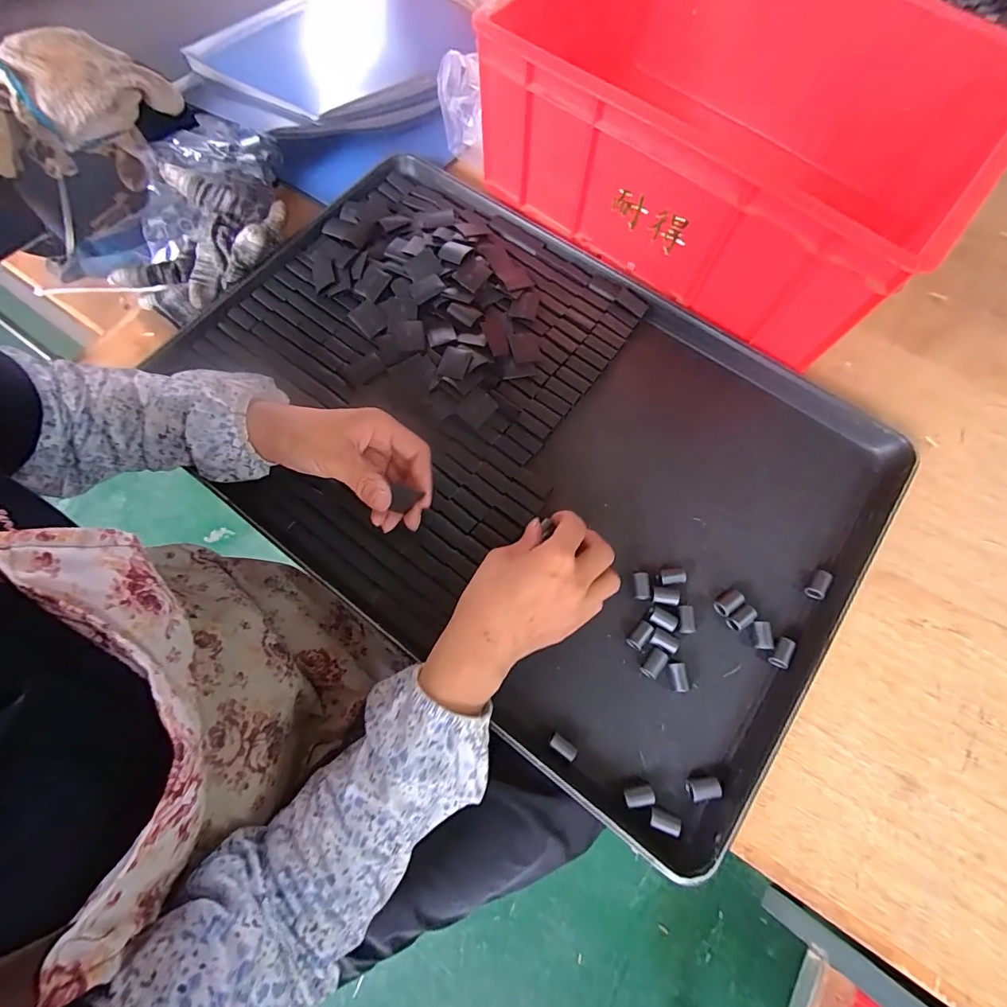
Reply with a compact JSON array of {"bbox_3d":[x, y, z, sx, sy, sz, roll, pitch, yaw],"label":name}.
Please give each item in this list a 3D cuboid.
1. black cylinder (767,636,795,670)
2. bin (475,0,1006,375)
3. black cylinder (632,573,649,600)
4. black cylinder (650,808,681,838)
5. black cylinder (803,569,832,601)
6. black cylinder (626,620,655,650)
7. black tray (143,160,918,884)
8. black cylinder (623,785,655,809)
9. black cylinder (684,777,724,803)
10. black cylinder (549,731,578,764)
[{"bbox_3d":[0.212,0.113,0.355,0.014,0.009,0.022,30,72,8],"label":"black cylinder"},{"bbox_3d":[0.209,-0.357,0.446,0.425,0.141,0.289,37,73,10],"label":"bin"},{"bbox_3d":[0.108,0.066,0.370,0.012,0.010,0.020,3,70,-1],"label":"black cylinder"},{"bbox_3d":[0.109,0.216,0.316,0.021,0.009,0.011,24,71,6],"label":"black cylinder"},{"bbox_3d":[0.252,0.065,0.372,0.012,0.011,0.022,34,73,9],"label":"black cylinder"},{"bbox_3d":[0.105,0.101,0.358,0.013,0.010,0.022,37,73,10],"label":"black cylinder"},{"bbox_3d":[0.009,-0.065,0.405,0.595,0.022,0.395,35,73,10],"label":"black tray"},{"bbox_3d":[0.093,0.202,0.322,0.021,0.013,0.011,-9,71,-5],"label":"black cylinder"},{"bbox_3d":[0.139,0.198,0.323,0.024,0.013,0.012,-8,71,-5],"label":"black cylinder"},{"bbox_3d":[0.043,0.173,0.332,0.020,0.009,0.010,37,73,10],"label":"black cylinder"}]

